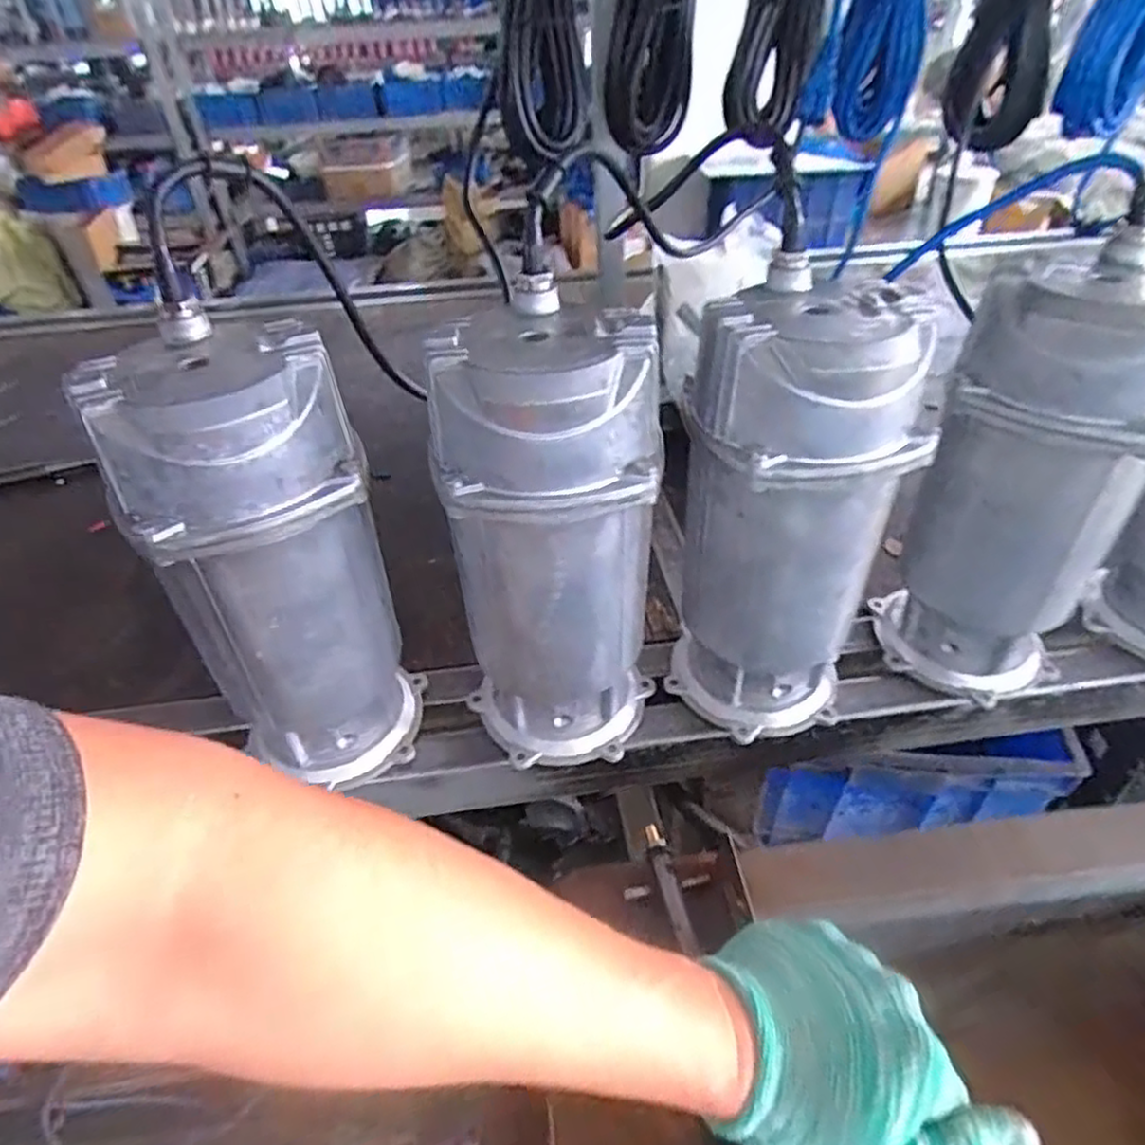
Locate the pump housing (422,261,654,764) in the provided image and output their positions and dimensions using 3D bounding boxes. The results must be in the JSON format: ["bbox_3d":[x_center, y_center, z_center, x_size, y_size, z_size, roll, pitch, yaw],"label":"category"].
[{"bbox_3d":[-0.013,-0.006,0.453,0.124,0.293,0.104,1,40,4],"label":"pump housing"}]

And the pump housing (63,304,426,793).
[{"bbox_3d":[-0.179,0.008,0.439,0.121,0.285,0.100,-25,45,-24],"label":"pump housing"}]

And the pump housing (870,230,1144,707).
[{"bbox_3d":[0.304,-0.051,0.484,0.122,0.293,0.109,28,49,31],"label":"pump housing"}]

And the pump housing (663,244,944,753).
[{"bbox_3d":[0.136,-0.025,0.465,0.121,0.291,0.108,-11,41,-9],"label":"pump housing"}]

